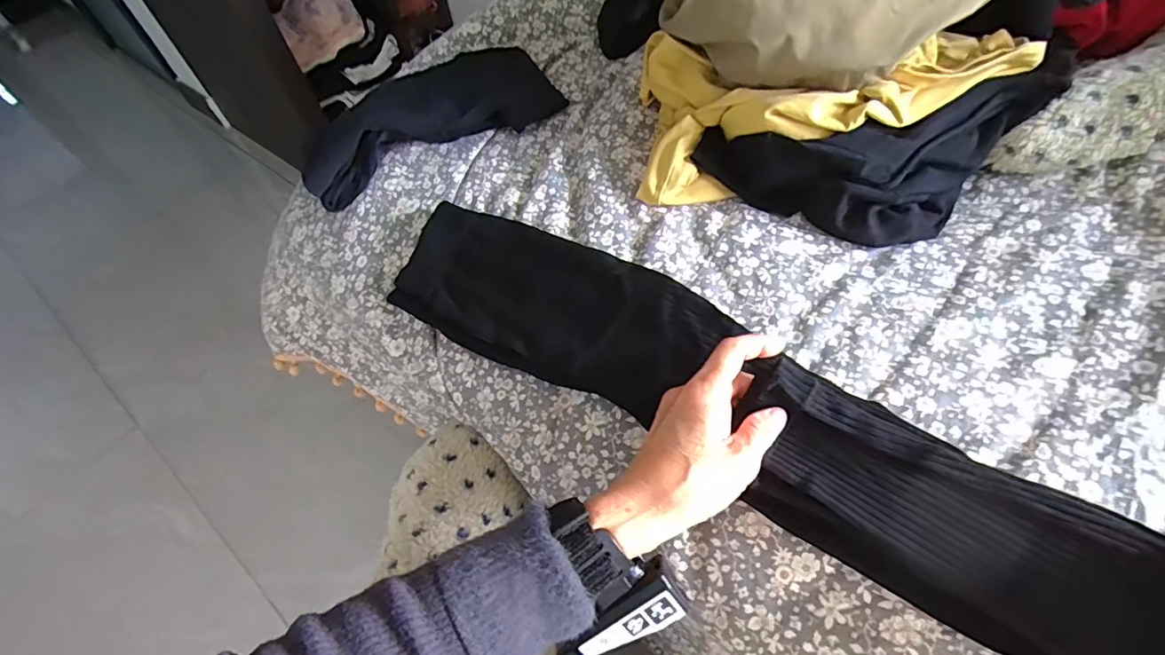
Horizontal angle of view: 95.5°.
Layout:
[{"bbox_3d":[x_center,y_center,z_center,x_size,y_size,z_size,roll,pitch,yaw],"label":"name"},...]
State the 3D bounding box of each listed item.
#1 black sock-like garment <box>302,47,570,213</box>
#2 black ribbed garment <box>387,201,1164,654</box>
[{"bbox_3d":[-0.167,-0.231,0.569,0.278,0.044,0.129,-31,58,-16],"label":"black sock-like garment"},{"bbox_3d":[0.079,0.037,0.372,0.565,0.024,0.114,26,83,25],"label":"black ribbed garment"}]

